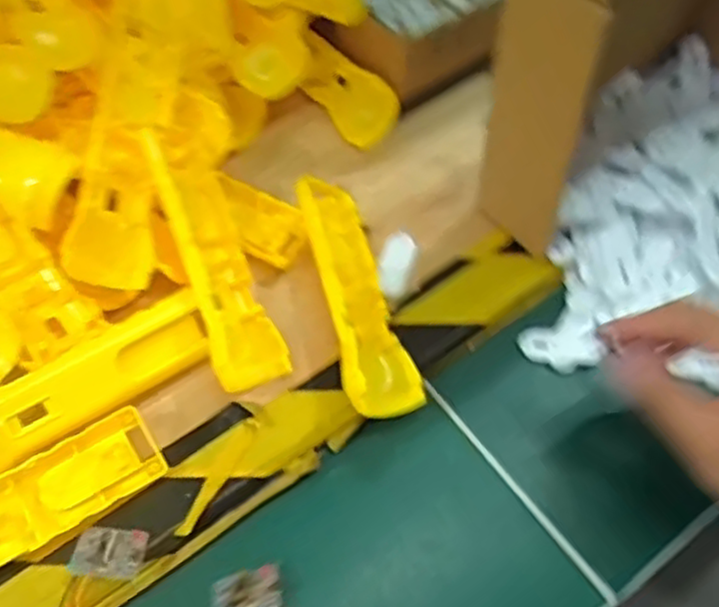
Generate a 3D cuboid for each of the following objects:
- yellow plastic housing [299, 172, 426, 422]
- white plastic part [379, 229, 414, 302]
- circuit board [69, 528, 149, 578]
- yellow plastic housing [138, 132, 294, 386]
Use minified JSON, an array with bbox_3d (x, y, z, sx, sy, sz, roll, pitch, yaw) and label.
[{"bbox_3d":[-0.002,-0.012,0.445,0.045,0.034,0.168,-11,60,-7],"label":"yellow plastic housing"},{"bbox_3d":[0.025,-0.027,0.471,0.020,0.004,0.051,8,59,4],"label":"white plastic part"},{"bbox_3d":[-0.130,0.128,0.371,0.035,0.005,0.025,4,55,1],"label":"circuit board"},{"bbox_3d":[-0.085,-0.024,0.423,0.039,0.031,0.150,-21,85,-12],"label":"yellow plastic housing"}]

